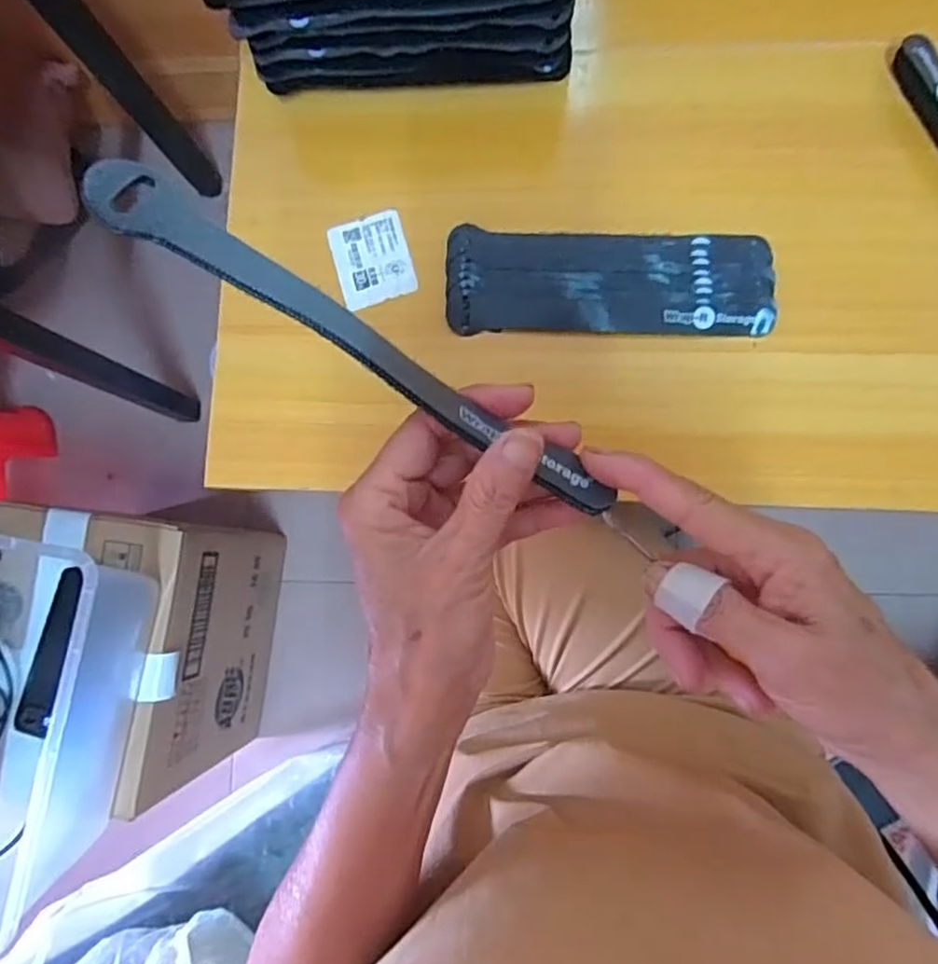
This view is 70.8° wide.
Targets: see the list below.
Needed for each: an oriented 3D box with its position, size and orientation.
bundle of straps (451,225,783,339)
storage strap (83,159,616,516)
[{"bbox_3d":[0.087,-0.126,0.414,0.199,0.013,0.067,3,85,5],"label":"bundle of straps"},{"bbox_3d":[-0.030,-0.041,0.223,0.197,0.018,0.020,32,88,-16],"label":"storage strap"}]

